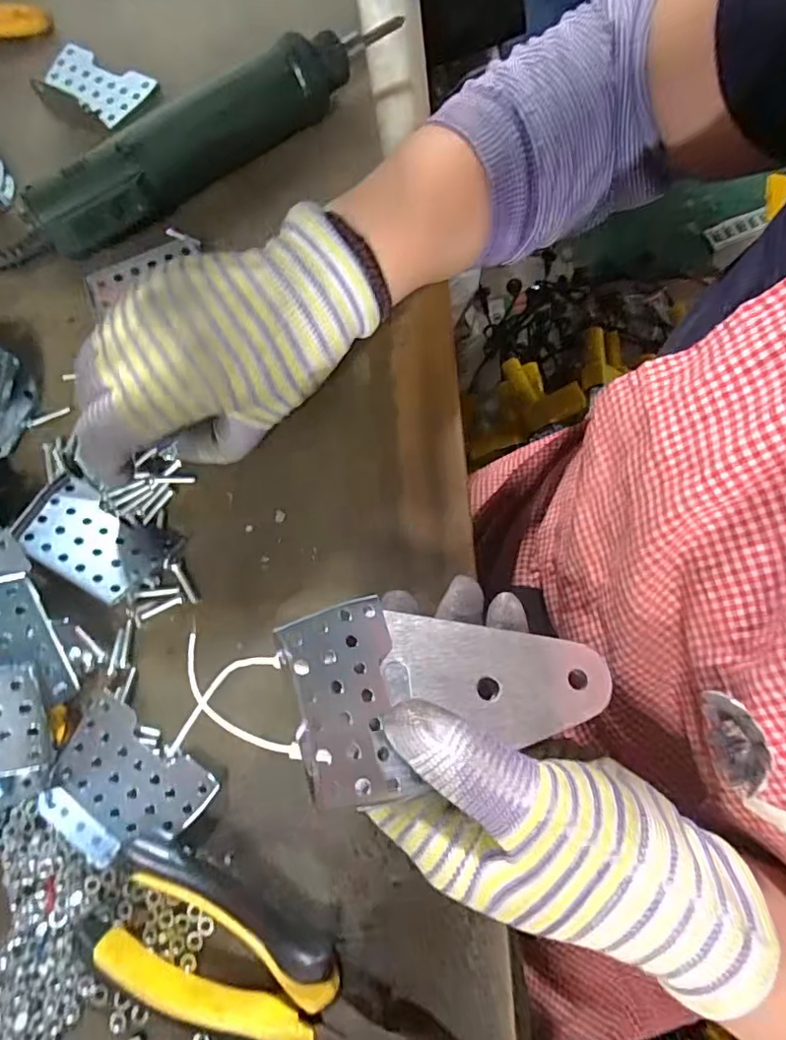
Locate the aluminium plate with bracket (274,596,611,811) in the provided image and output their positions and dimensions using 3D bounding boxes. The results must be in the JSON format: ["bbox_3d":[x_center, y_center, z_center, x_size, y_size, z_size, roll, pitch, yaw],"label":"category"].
[{"bbox_3d":[0.021,0.056,0.207,0.117,0.010,0.065,-12,64,-20],"label":"aluminium plate with bracket"}]

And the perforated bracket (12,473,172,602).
[{"bbox_3d":[-0.149,0.011,0.279,0.070,0.012,0.044,33,61,5],"label":"perforated bracket"}]

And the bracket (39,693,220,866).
[{"bbox_3d":[-0.124,0.122,0.253,0.069,0.008,0.057,35,79,8],"label":"bracket"}]

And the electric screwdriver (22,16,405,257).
[{"bbox_3d":[-0.095,-0.229,0.328,0.239,0.041,0.035,-37,79,-9],"label":"electric screwdriver"}]

